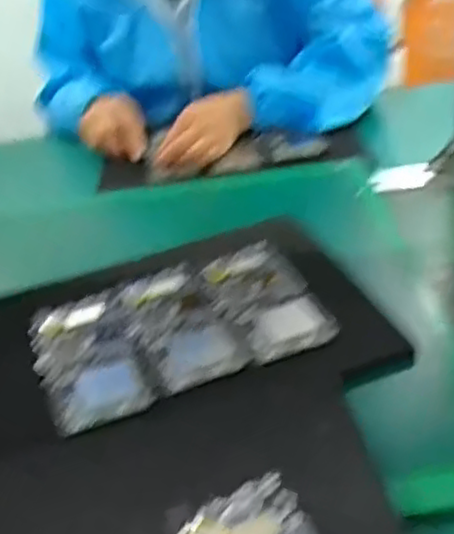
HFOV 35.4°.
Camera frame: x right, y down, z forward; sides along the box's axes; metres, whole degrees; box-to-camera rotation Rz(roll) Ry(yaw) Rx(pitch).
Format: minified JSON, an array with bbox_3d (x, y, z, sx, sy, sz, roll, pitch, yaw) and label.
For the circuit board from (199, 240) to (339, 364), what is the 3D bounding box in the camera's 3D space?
[{"bbox_3d":[0.032,0.024,0.607,0.079,0.012,0.142,-16,32,-16],"label":"circuit board"}]

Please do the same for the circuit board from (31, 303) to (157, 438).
[{"bbox_3d":[-0.114,0.072,0.570,0.074,0.005,0.148,-17,33,-17],"label":"circuit board"}]

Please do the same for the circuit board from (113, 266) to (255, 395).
[{"bbox_3d":[-0.042,0.045,0.595,0.074,0.010,0.151,-18,33,-19],"label":"circuit board"}]

